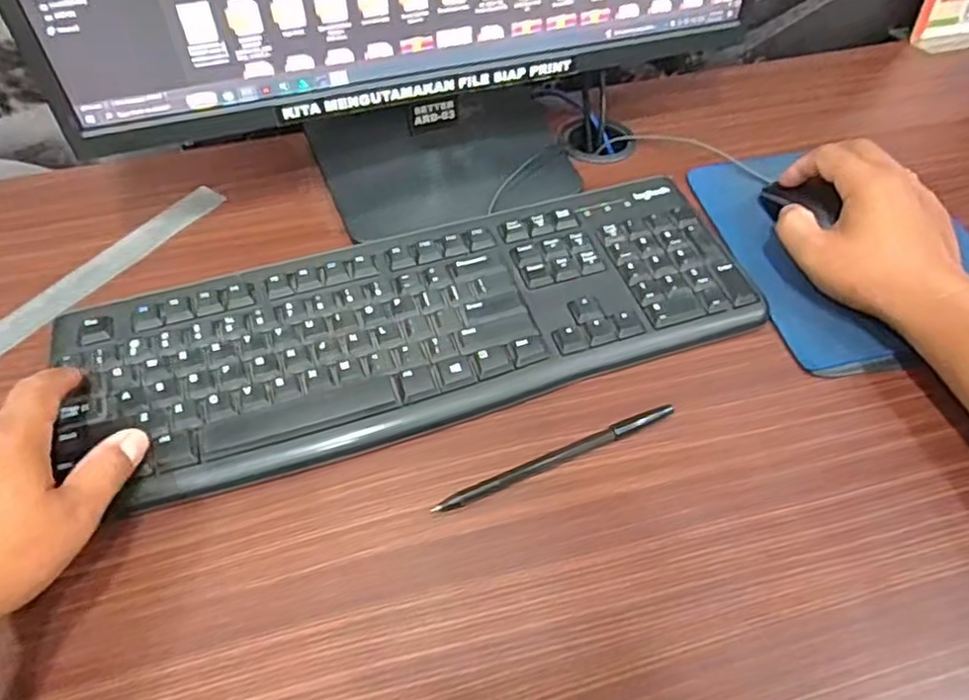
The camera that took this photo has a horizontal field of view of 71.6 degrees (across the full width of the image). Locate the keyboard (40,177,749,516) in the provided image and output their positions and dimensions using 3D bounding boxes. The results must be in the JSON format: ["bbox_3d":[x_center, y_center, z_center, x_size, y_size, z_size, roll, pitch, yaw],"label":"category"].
[{"bbox_3d":[-0.039,-0.019,0.432,0.417,0.017,0.148,-15,53,-11],"label":"keyboard"}]

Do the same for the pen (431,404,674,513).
[{"bbox_3d":[0.042,0.059,0.381,0.147,0.006,0.010,-20,54,-15],"label":"pen"}]

